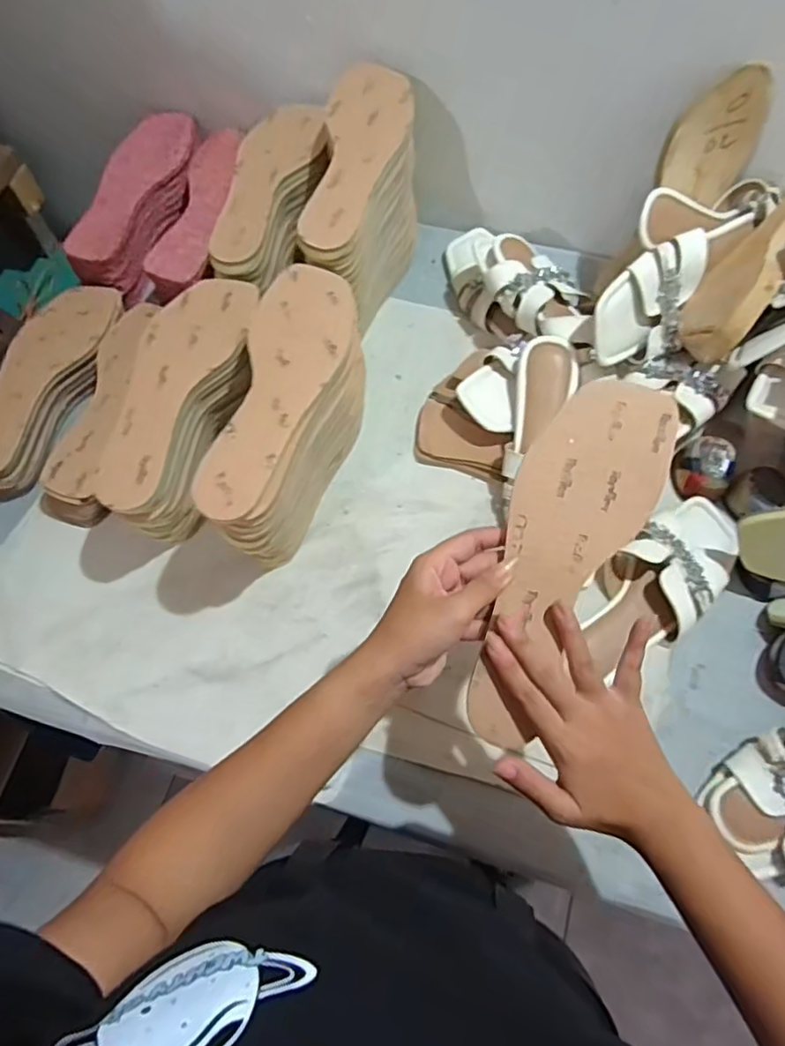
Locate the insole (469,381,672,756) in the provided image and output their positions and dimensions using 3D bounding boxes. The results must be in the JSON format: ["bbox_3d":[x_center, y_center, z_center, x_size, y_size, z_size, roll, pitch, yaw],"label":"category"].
[{"bbox_3d":[0.104,0.023,0.384,0.080,0.009,0.239,23,89,11],"label":"insole"}]

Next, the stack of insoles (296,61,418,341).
[{"bbox_3d":[-0.032,-0.314,0.650,0.089,0.194,0.238,10,67,7],"label":"stack of insoles"}]

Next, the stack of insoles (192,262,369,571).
[{"bbox_3d":[-0.083,-0.081,0.556,0.082,0.180,0.252,11,67,6],"label":"stack of insoles"}]

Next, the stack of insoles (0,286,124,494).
[{"bbox_3d":[-0.375,-0.152,0.658,0.083,0.064,0.250,16,67,8],"label":"stack of insoles"}]

